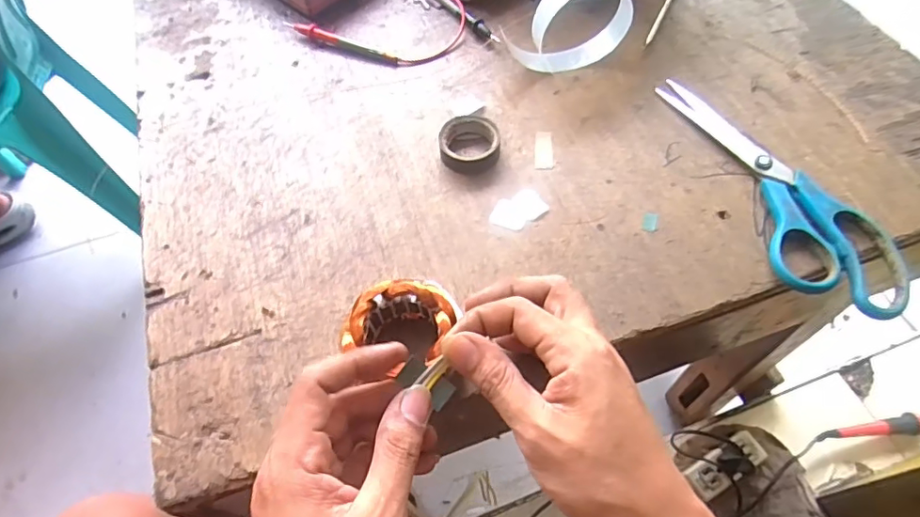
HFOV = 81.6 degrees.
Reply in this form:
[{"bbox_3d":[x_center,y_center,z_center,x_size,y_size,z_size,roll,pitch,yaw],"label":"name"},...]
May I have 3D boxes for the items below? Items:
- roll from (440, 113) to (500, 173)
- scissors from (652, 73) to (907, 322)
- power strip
[{"bbox_3d":[0.008,-0.089,0.416,0.046,0.017,0.044,-1,59,2],"label":"roll"},{"bbox_3d":[0.230,-0.058,0.385,0.077,0.015,0.227,-12,59,-4],"label":"scissors"},{"bbox_3d":[0.365,0.283,0.731,0.110,0.020,0.045,-28,62,-13],"label":"power strip"}]

